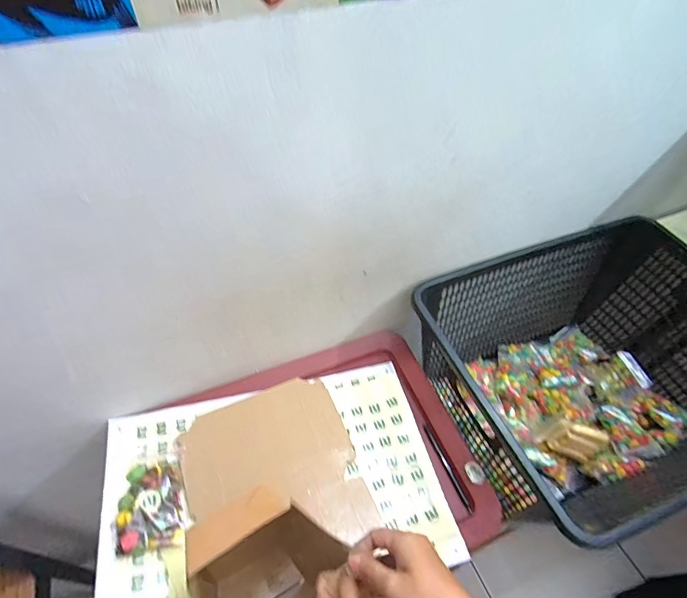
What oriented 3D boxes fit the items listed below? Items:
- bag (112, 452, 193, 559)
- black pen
[{"bbox_3d":[-0.284,0.298,0.607,0.096,0.029,0.128,-19,54,-16],"label":"bag"},{"bbox_3d":[0.168,0.269,0.666,0.011,0.005,0.144,-16,54,-14],"label":"black pen"}]

